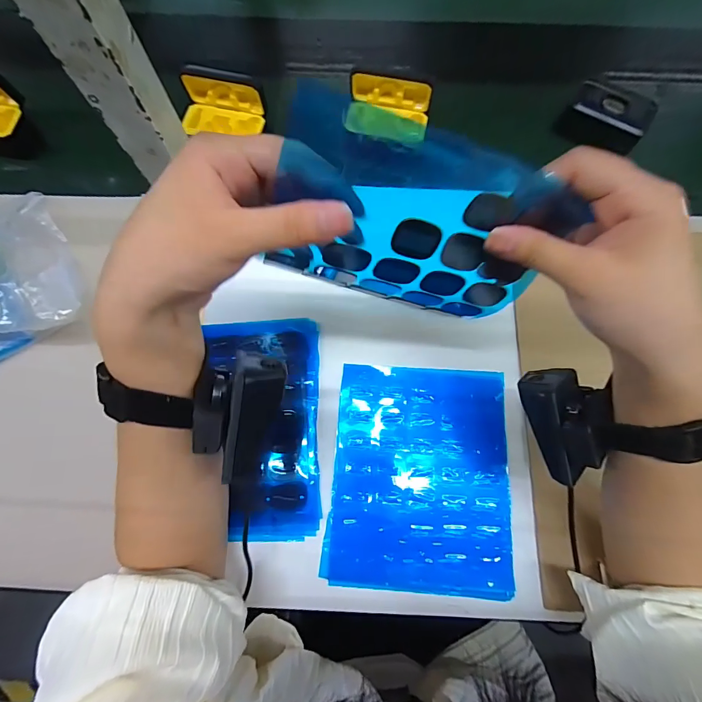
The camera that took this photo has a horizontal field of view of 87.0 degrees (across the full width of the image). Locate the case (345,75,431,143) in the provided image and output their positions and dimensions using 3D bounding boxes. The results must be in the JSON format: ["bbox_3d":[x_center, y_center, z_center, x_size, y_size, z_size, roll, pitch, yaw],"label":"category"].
[{"bbox_3d":[0.038,-0.251,0.385,0.085,0.036,0.049,11,76,3],"label":"case"}]

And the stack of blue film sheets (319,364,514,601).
[{"bbox_3d":[0.061,0.107,0.327,0.150,0.019,0.181,4,77,1],"label":"stack of blue film sheets"}]

